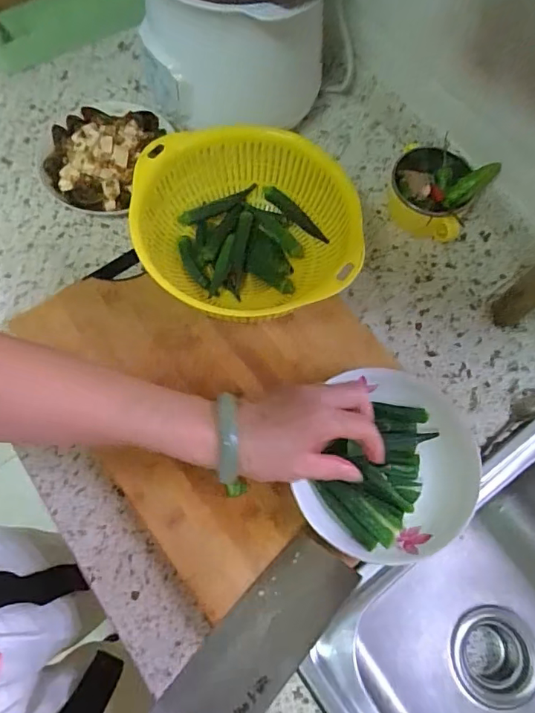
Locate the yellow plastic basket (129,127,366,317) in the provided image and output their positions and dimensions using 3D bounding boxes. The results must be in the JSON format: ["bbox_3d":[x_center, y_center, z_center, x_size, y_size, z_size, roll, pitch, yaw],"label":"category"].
[{"bbox_3d":[-0.023,-0.122,0.506,0.203,0.082,0.209,-2,68,-3],"label":"yellow plastic basket"}]

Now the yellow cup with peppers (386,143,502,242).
[{"bbox_3d":[0.194,-0.192,0.585,0.100,0.069,0.094,1,68,-1],"label":"yellow cup with peppers"}]

